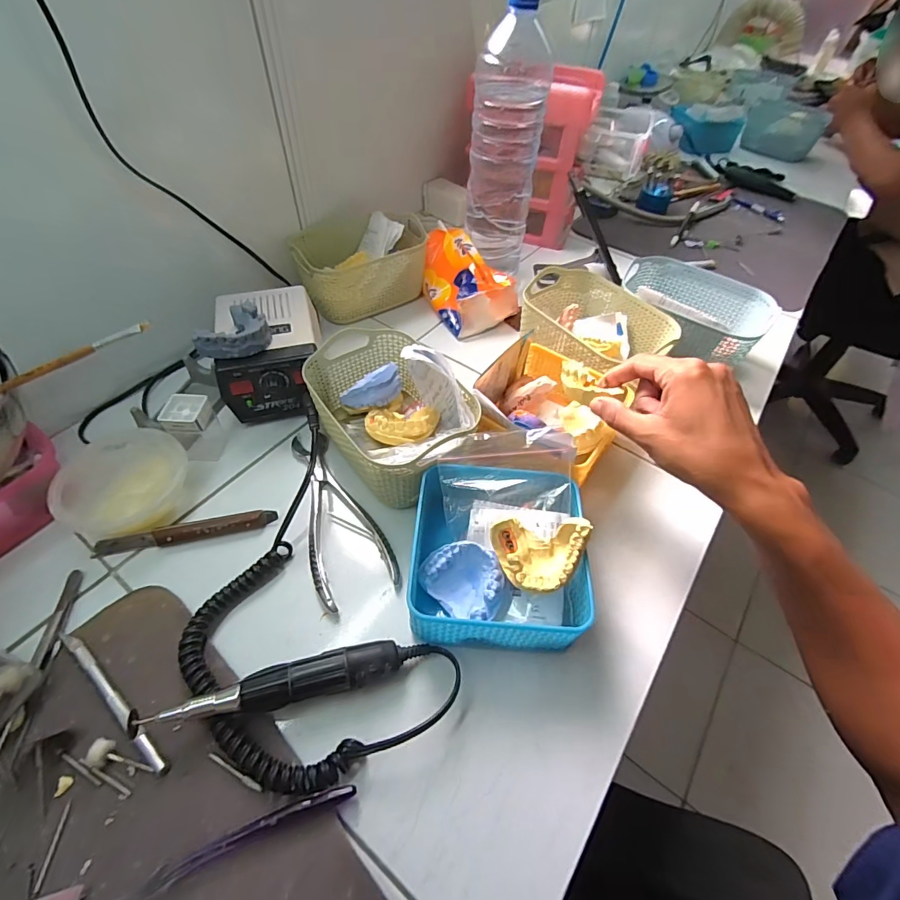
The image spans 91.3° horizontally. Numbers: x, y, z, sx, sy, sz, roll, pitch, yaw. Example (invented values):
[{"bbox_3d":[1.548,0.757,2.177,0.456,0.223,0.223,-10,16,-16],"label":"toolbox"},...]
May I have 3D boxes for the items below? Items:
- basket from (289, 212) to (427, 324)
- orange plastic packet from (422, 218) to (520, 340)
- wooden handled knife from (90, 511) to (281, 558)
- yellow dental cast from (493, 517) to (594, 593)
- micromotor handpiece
[{"bbox_3d":[-0.117,-0.255,0.595,0.169,0.087,0.110,-34,61,-26],"label":"basket"},{"bbox_3d":[0.012,-0.238,0.604,0.092,0.070,0.155,-27,58,-22],"label":"orange plastic packet"},{"bbox_3d":[-0.232,0.073,0.389,0.147,0.013,0.017,-8,52,-9],"label":"wooden handled knife"},{"bbox_3d":[0.069,0.078,0.330,0.070,0.025,0.051,-6,76,15],"label":"yellow dental cast"},{"bbox_3d":[-0.109,0.165,0.310,0.185,0.031,0.027,-10,53,-10],"label":"micromotor handpiece"}]

